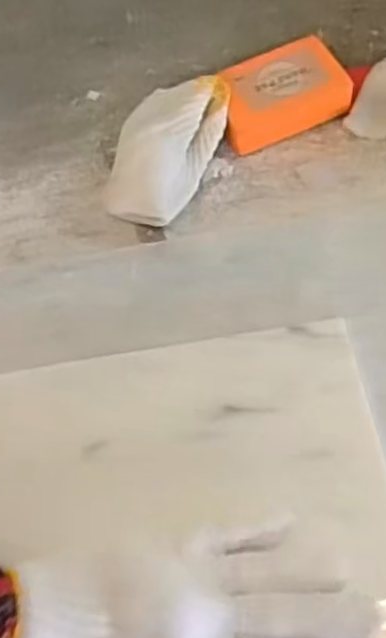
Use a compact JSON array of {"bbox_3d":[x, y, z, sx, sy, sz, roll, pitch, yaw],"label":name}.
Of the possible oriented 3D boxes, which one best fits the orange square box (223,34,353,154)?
[{"bbox_3d":[0.063,-0.166,0.520,0.095,0.035,0.062,-21,64,-8],"label":"orange square box"}]

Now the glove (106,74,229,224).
[{"bbox_3d":[-0.019,-0.119,0.493,0.059,0.045,0.117,25,66,14],"label":"glove"}]

